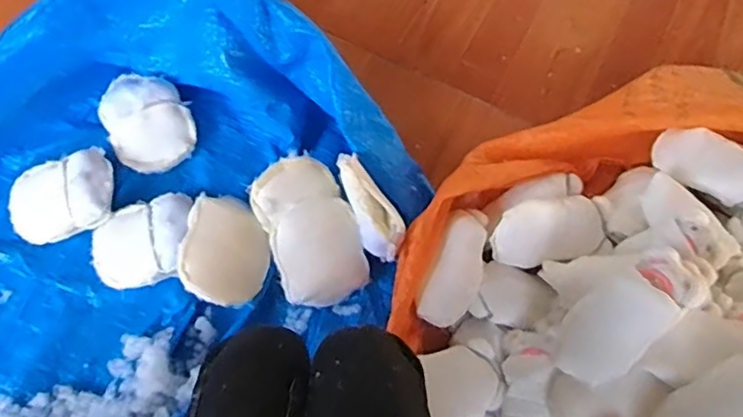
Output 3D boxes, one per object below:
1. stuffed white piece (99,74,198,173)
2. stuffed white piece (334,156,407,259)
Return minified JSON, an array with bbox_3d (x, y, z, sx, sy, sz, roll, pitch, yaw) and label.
[{"bbox_3d":[-0.400,-0.157,1.066,0.145,0.057,0.178,-27,70,-12],"label":"stuffed white piece"},{"bbox_3d":[-0.001,-0.010,0.936,0.062,0.052,0.173,-21,70,-10],"label":"stuffed white piece"}]

